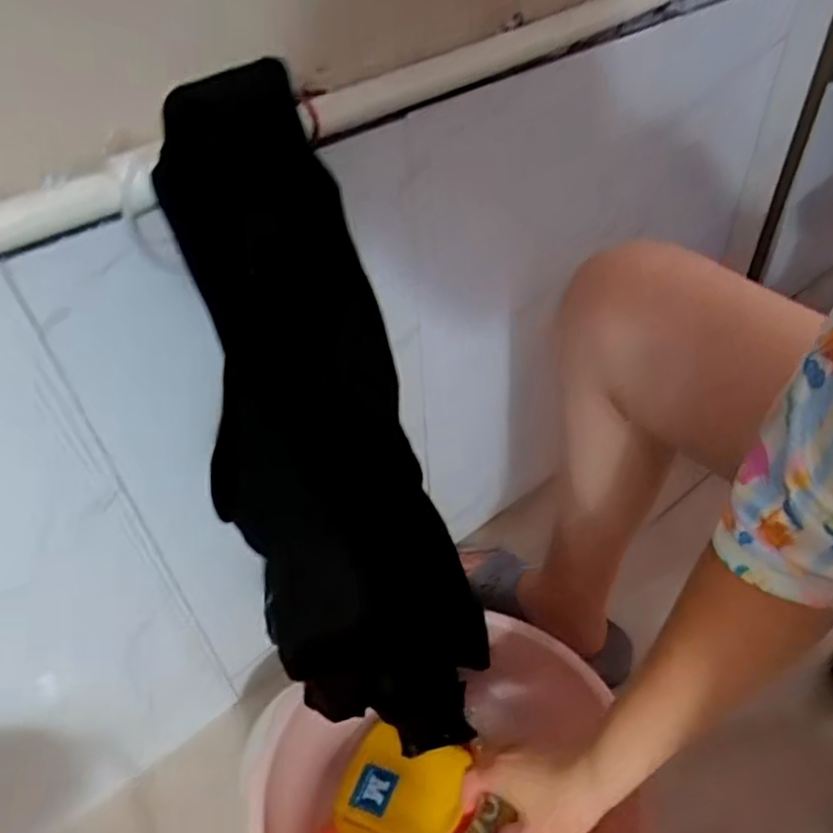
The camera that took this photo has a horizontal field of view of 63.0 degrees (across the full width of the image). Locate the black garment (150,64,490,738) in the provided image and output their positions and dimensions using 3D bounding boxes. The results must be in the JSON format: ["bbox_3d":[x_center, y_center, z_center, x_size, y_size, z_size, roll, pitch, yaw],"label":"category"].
[{"bbox_3d":[-0.057,0.032,0.600,0.194,0.634,0.244,-14,46,-10],"label":"black garment"}]

